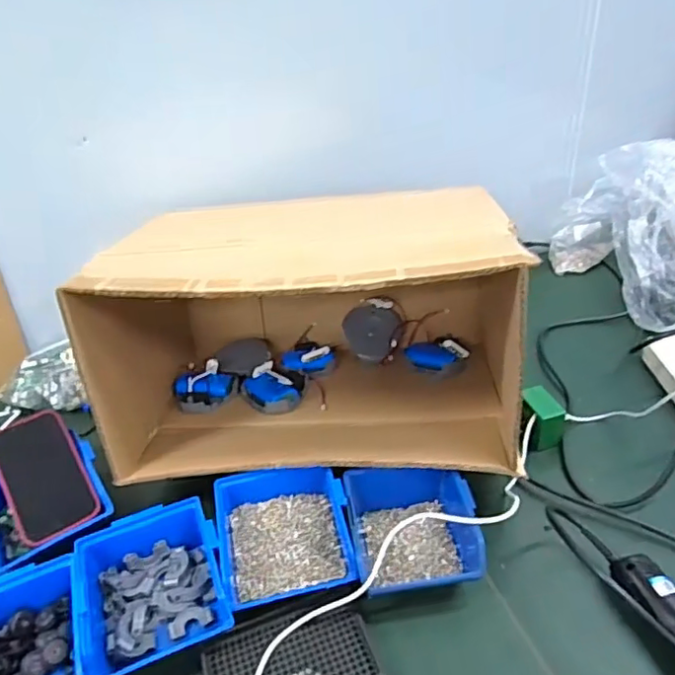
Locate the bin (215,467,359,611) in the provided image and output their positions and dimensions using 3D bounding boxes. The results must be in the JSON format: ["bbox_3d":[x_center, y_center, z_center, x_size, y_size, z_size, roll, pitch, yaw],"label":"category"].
[{"bbox_3d":[-0.050,0.183,0.553,0.116,0.050,0.124,-9,35,-5],"label":"bin"}]

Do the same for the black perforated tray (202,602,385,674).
[{"bbox_3d":[-0.037,0.269,0.477,0.133,0.015,0.088,-15,36,-13],"label":"black perforated tray"}]

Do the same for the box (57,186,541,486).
[{"bbox_3d":[-0.024,-0.014,0.658,0.420,0.250,0.299,-3,35,5],"label":"box"}]

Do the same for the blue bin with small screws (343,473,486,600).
[{"bbox_3d":[0.069,0.179,0.554,0.114,0.057,0.128,-8,35,-2],"label":"blue bin with small screws"}]

